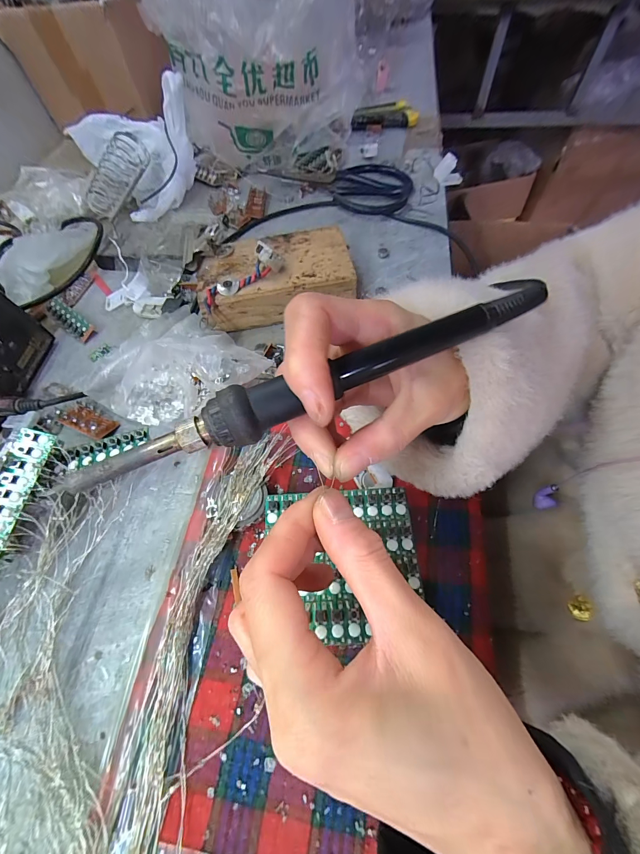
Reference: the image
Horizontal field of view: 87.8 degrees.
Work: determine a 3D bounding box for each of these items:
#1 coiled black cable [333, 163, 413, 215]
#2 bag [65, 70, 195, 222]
[{"bbox_3d":[0.069,-0.308,0.432,0.096,0.017,0.107,17,65,12],"label":"coiled black cable"},{"bbox_3d":[-0.220,-0.344,0.400,0.115,0.107,0.108,-40,66,-16],"label":"bag"}]

